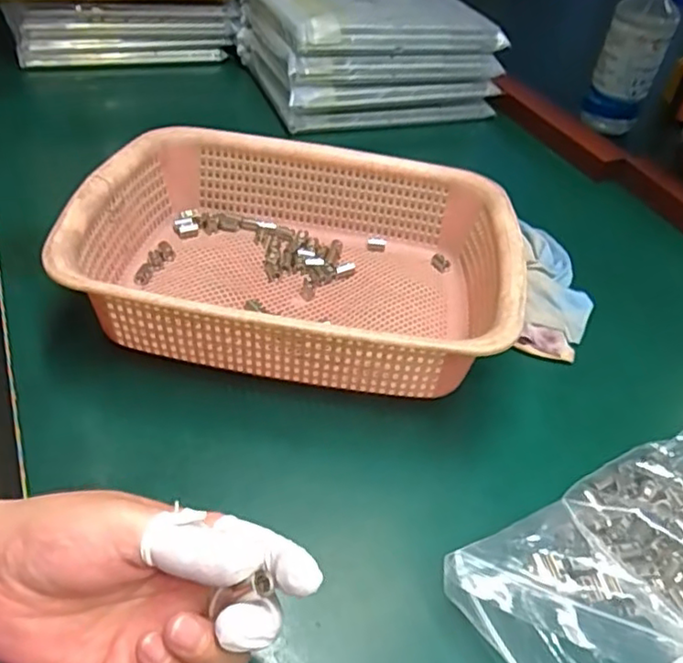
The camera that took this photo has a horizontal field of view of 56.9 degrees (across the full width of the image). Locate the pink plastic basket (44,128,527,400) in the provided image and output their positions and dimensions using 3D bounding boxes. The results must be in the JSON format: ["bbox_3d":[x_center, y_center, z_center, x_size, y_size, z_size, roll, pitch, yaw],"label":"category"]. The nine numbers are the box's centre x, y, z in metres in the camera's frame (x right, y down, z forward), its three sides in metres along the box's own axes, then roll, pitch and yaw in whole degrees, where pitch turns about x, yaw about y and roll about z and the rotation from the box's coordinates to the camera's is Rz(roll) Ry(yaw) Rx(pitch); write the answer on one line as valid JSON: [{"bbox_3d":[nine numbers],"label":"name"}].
[{"bbox_3d":[-0.028,-0.050,0.451,0.284,0.084,0.213,8,44,1],"label":"pink plastic basket"}]

